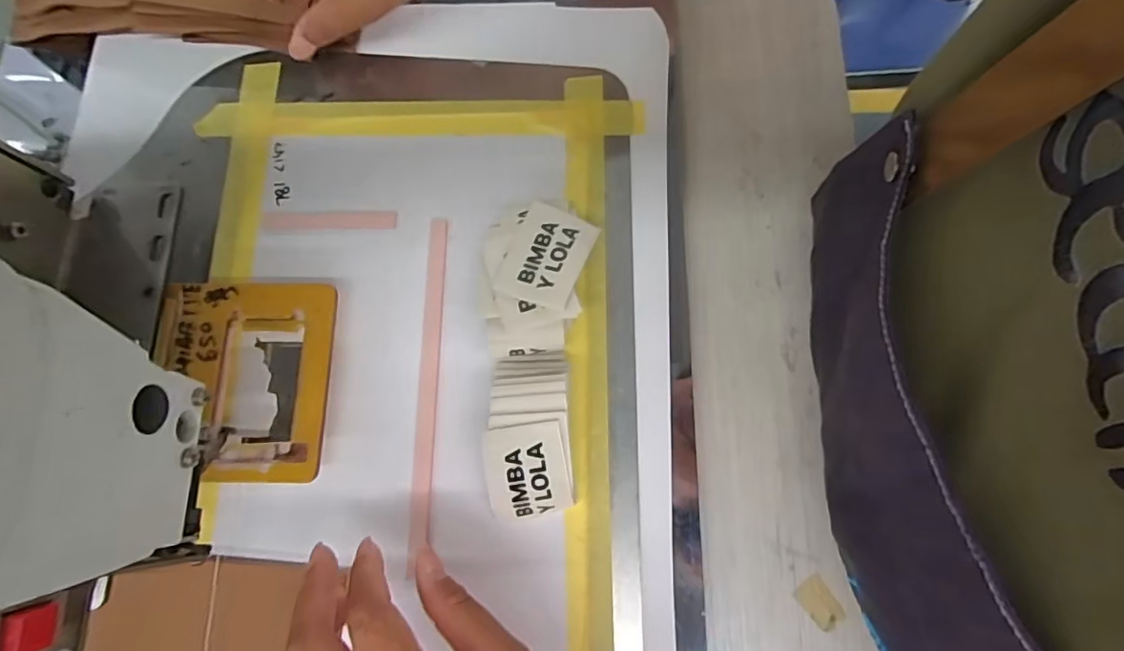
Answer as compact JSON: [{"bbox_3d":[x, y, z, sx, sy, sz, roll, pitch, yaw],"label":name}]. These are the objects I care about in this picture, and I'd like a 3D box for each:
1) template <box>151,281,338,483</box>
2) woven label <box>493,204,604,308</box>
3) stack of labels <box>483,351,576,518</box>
[{"bbox_3d":[-0.171,0.028,0.295,0.091,0.008,0.106,0,77,0],"label":"template"},{"bbox_3d":[-0.009,-0.038,0.294,0.042,0.006,0.054,19,71,15],"label":"woven label"},{"bbox_3d":[-0.018,0.055,0.287,0.043,0.030,0.081,-4,76,2],"label":"stack of labels"}]

